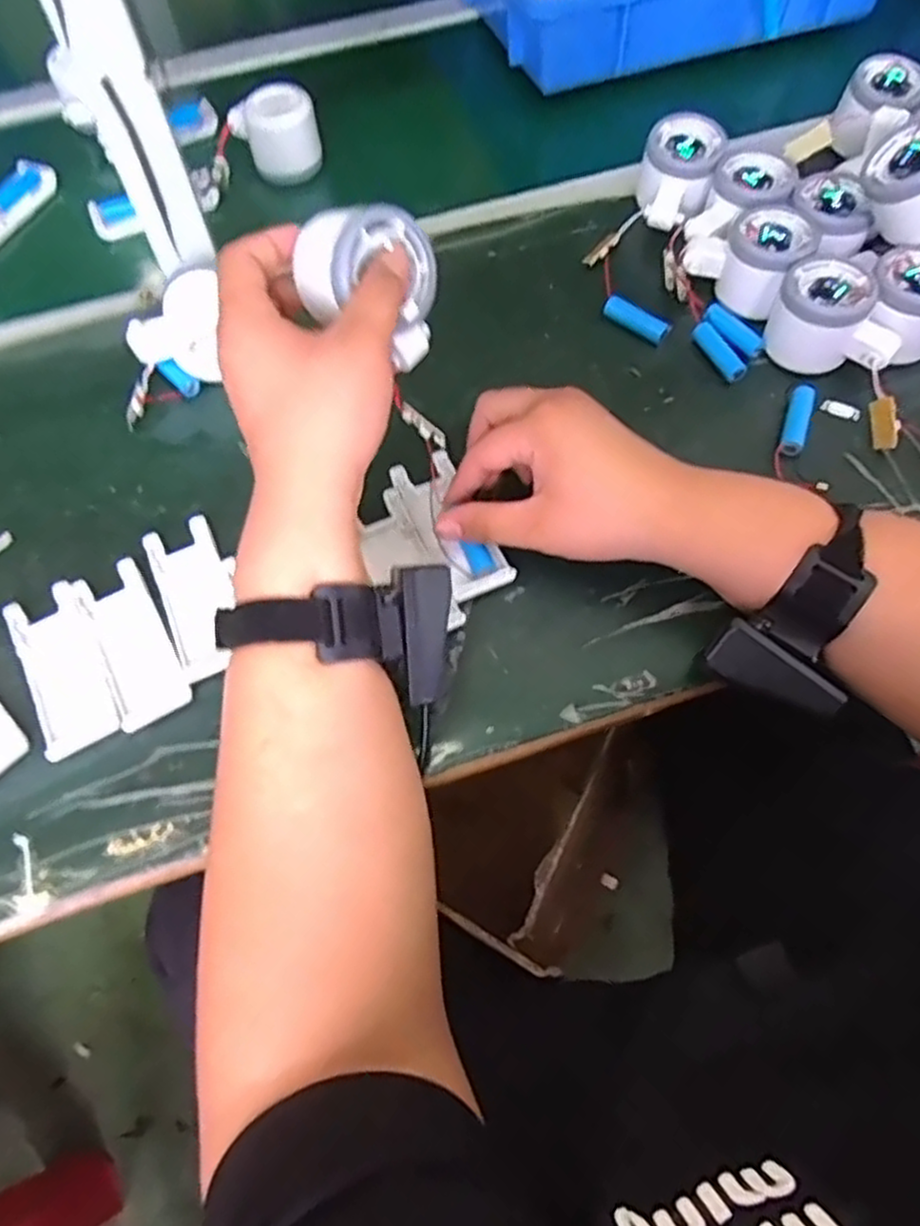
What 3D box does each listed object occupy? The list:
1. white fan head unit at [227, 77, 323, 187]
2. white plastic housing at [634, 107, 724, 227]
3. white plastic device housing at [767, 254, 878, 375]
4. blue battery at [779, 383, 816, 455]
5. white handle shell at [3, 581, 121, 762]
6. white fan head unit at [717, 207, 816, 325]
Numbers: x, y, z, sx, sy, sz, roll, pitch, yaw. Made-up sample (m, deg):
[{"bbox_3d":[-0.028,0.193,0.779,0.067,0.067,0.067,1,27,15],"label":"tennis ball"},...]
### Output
[{"bbox_3d":[-0.159,-0.413,0.635,0.075,0.058,0.054,-10,62,-2],"label":"white fan head unit"},{"bbox_3d":[0.165,-0.337,0.568,0.056,0.046,0.076,19,67,11],"label":"white plastic housing"},{"bbox_3d":[0.241,-0.203,0.499,0.056,0.045,0.054,23,65,15],"label":"white plastic device housing"},{"bbox_3d":[0.221,-0.126,0.483,0.013,0.012,0.054,18,64,12],"label":"blue battery"},{"bbox_3d":[-0.228,0.032,0.423,0.039,0.007,0.105,-27,67,-10],"label":"white handle shell"},{"bbox_3d":[0.214,-0.249,0.524,0.059,0.042,0.068,18,64,13],"label":"white fan head unit"}]

